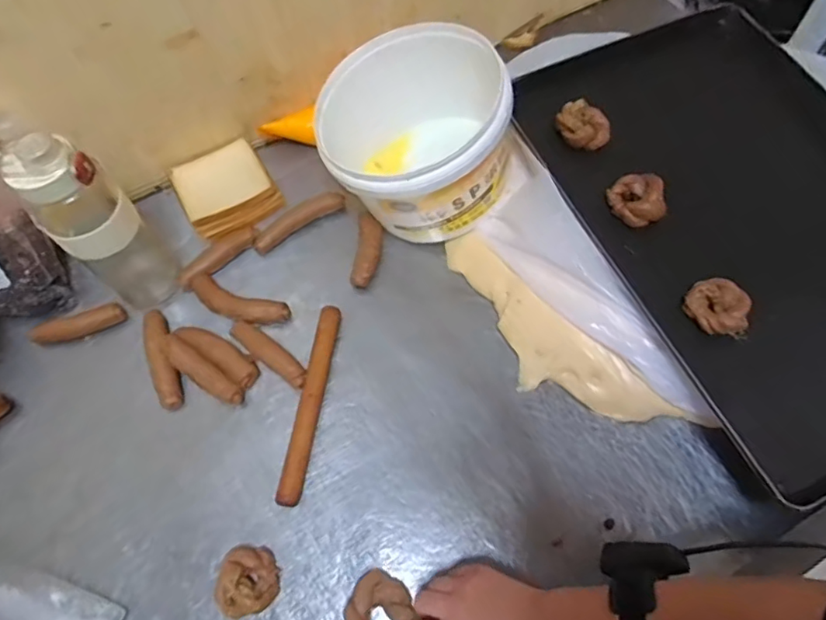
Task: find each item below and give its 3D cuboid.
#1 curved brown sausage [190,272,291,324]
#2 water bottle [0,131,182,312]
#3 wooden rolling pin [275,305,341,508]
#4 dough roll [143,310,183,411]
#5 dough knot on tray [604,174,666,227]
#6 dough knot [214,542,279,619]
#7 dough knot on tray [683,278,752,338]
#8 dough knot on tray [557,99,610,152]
[{"bbox_3d":[-0.231,-0.009,0.729,0.137,0.024,0.045,20,66,11],"label":"curved brown sausage"},{"bbox_3d":[-0.366,-0.101,0.641,0.073,0.252,0.087,27,68,14],"label":"water bottle"},{"bbox_3d":[-0.122,0.106,0.663,0.026,0.026,0.240,7,65,6],"label":"wooden rolling pin"},{"bbox_3d":[-0.316,0.057,0.694,0.032,0.027,0.136,-18,65,-7],"label":"dough roll"},{"bbox_3d":[0.278,-0.139,0.691,0.063,0.025,0.071,-5,64,-1],"label":"dough knot on tray"},{"bbox_3d":[-0.171,0.283,0.580,0.058,0.029,0.066,4,64,4],"label":"dough knot"},{"bbox_3d":[0.347,-0.003,0.625,0.057,0.024,0.070,-42,70,-16],"label":"dough knot on tray"},{"bbox_3d":[0.225,-0.244,0.735,0.048,0.029,0.072,-35,68,-14],"label":"dough knot on tray"}]

